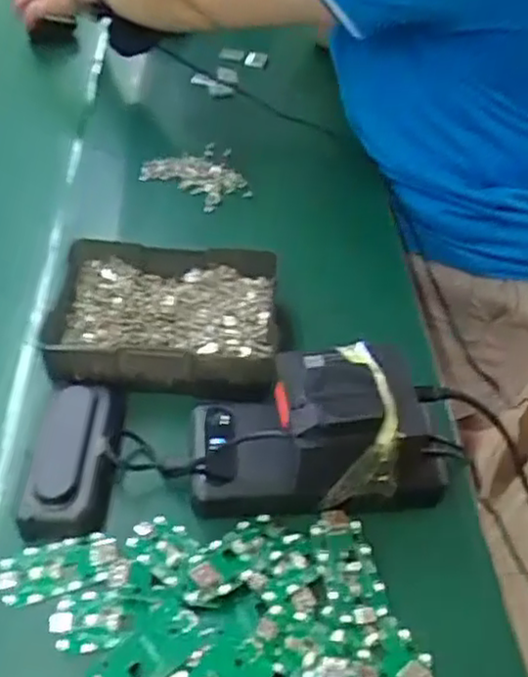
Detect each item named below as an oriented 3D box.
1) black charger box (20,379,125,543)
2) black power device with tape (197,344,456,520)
[{"bbox_3d":[-0.116,0.068,0.431,0.050,0.024,0.112,-1,47,1],"label":"black charger box"},{"bbox_3d":[0.031,0.050,0.408,0.149,0.069,0.075,-6,47,-4],"label":"black power device with tape"}]

